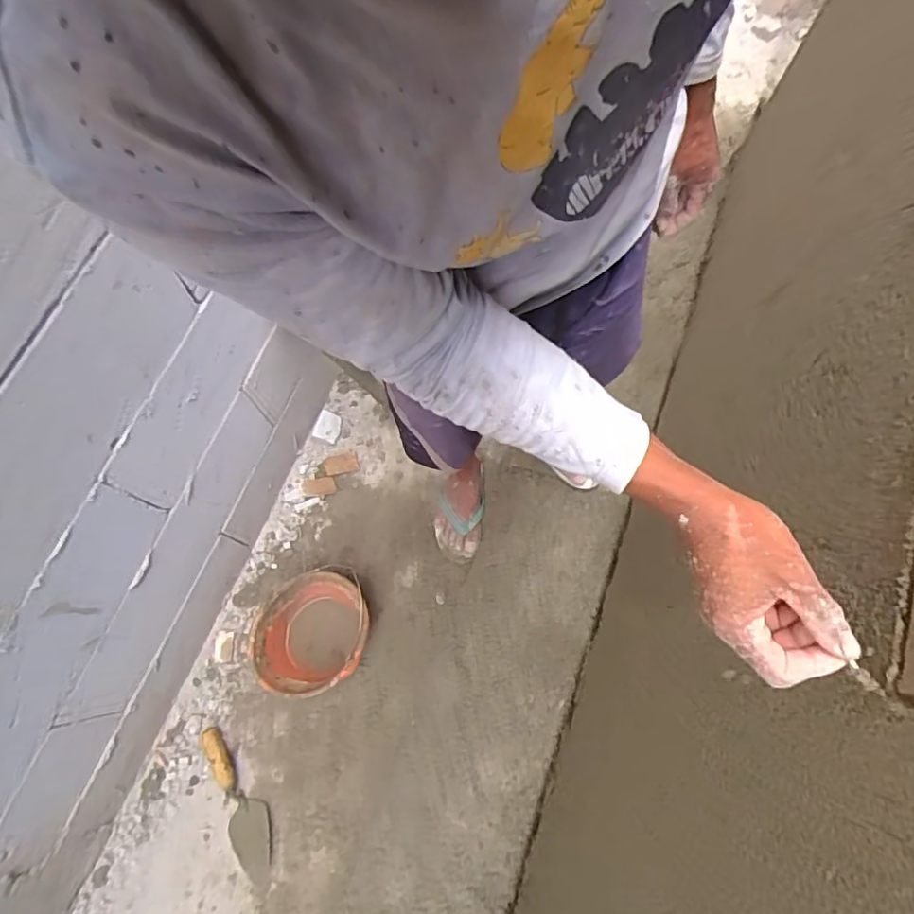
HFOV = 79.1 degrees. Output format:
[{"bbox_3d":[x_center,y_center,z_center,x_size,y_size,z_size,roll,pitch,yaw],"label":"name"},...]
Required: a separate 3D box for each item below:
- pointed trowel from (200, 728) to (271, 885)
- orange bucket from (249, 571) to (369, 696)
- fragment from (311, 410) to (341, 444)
[{"bbox_3d":[-0.463,0.736,1.171,0.091,0.044,0.334,-25,73,-6],"label":"pointed trowel"},{"bbox_3d":[-0.304,0.387,1.214,0.242,0.162,0.221,-1,72,2],"label":"orange bucket"},{"bbox_3d":[-0.333,-0.078,1.434,0.061,0.006,0.074,23,80,-6],"label":"fragment"}]

